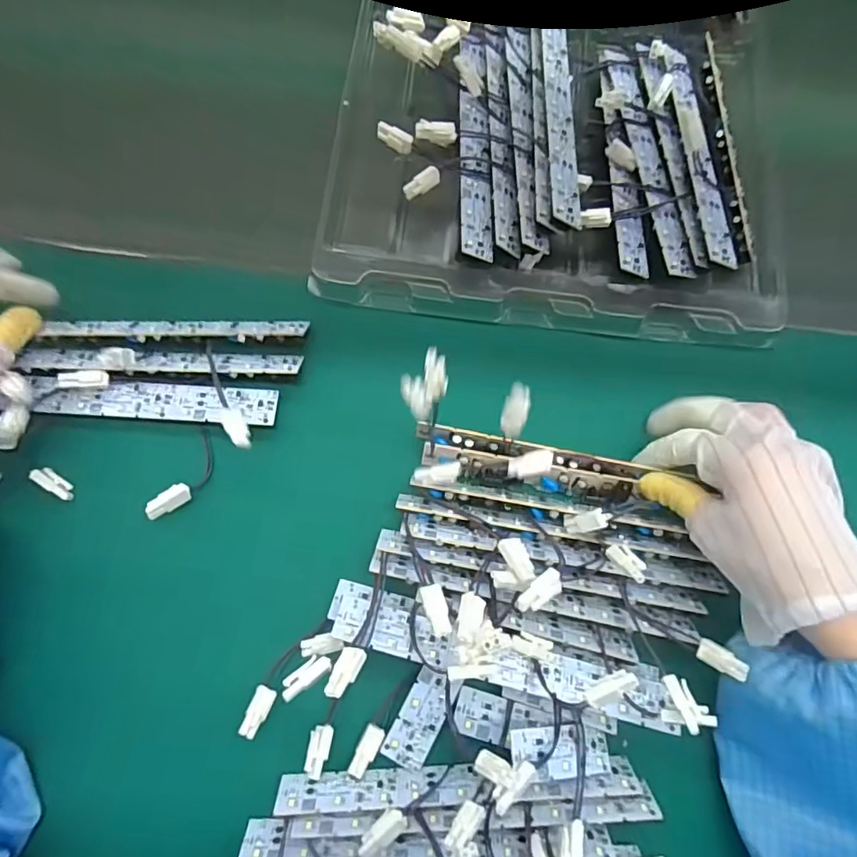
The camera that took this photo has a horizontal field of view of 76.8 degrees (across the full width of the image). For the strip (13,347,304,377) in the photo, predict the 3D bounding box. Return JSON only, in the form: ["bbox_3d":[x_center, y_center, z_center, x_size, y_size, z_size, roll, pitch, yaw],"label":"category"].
[{"bbox_3d":[-0.169,-0.042,0.343,0.173,0.012,0.018,2,75,-1],"label":"strip"}]

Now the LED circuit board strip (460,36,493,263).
[{"bbox_3d":[0.032,-0.201,0.379,0.022,0.006,0.185,5,73,-15],"label":"LED circuit board strip"}]

